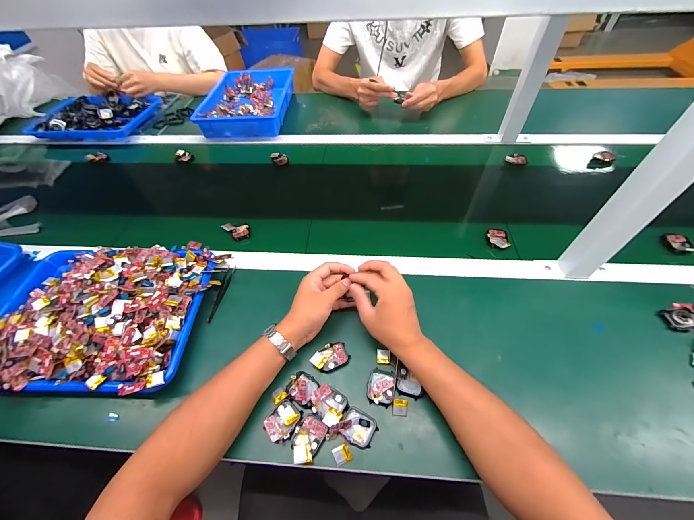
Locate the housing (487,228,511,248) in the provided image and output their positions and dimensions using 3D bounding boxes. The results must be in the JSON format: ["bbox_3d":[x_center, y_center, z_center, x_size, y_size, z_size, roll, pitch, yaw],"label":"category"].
[{"bbox_3d":[0.297,-0.043,0.573,0.038,0.012,0.046,9,54,10],"label":"housing"}]

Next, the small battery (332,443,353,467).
[{"bbox_3d":[-0.006,0.247,0.370,0.022,0.009,0.020,-20,55,-12],"label":"small battery"}]

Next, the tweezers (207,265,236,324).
[{"bbox_3d":[-0.226,0.058,0.522,0.014,0.016,0.116,3,53,5],"label":"tweezers"}]

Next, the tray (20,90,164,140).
[{"bbox_3d":[-0.791,-0.461,0.933,0.319,0.049,0.235,0,53,3],"label":"tray"}]

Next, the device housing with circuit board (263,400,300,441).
[{"bbox_3d":[-0.087,0.215,0.391,0.038,0.007,0.046,32,61,24],"label":"device housing with circuit board"}]

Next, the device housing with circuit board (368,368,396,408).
[{"bbox_3d":[0.049,0.180,0.415,0.038,0.011,0.047,11,54,11],"label":"device housing with circuit board"}]

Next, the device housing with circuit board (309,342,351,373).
[{"bbox_3d":[-0.026,0.148,0.443,0.055,0.019,0.036,-22,55,-13],"label":"device housing with circuit board"}]

